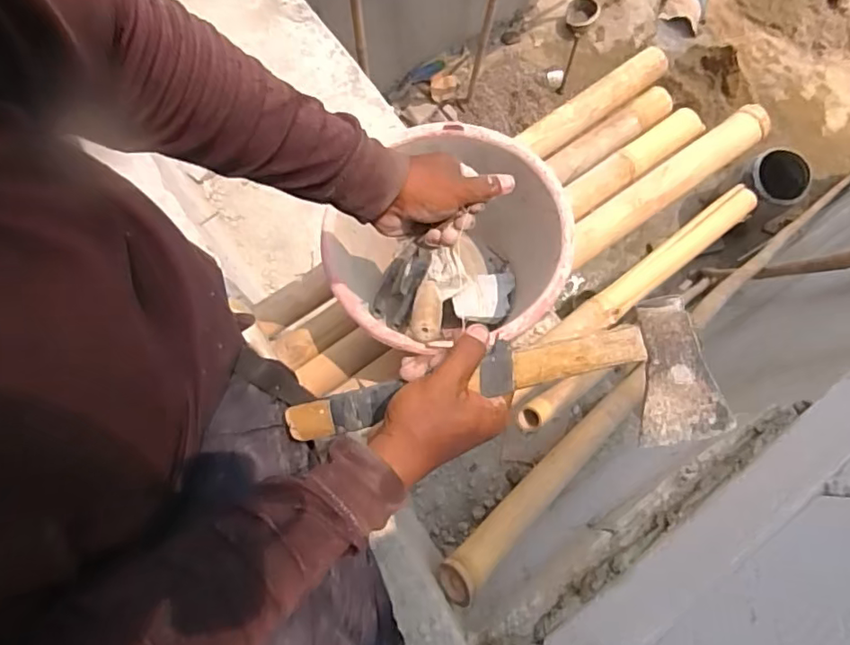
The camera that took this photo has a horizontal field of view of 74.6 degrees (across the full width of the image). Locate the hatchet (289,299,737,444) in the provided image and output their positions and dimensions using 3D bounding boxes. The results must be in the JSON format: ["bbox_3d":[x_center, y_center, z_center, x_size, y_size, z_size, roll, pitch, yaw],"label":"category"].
[{"bbox_3d":[0.038,0.054,0.421,0.326,0.033,0.090,-9,75,20],"label":"hatchet"}]

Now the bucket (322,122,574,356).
[{"bbox_3d":[0.033,-0.072,0.723,0.249,0.205,0.281,43,79,9],"label":"bucket"}]

